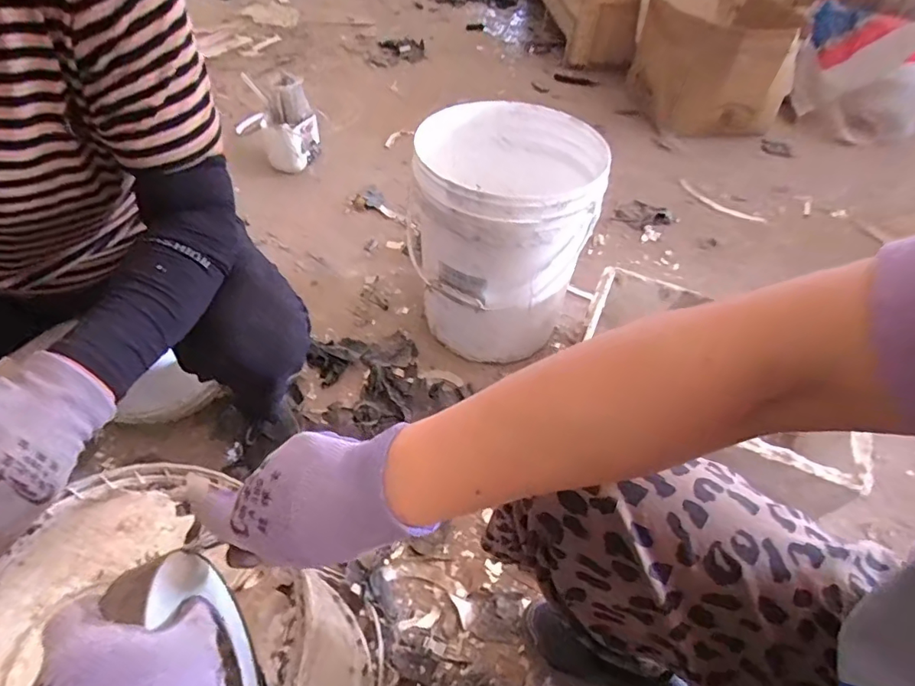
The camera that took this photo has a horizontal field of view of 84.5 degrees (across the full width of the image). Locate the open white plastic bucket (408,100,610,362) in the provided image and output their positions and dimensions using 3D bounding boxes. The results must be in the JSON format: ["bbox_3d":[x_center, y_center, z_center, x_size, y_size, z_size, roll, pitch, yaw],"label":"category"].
[{"bbox_3d":[0.077,-0.195,0.981,0.316,0.397,0.338,2,49,-2],"label":"open white plastic bucket"}]

